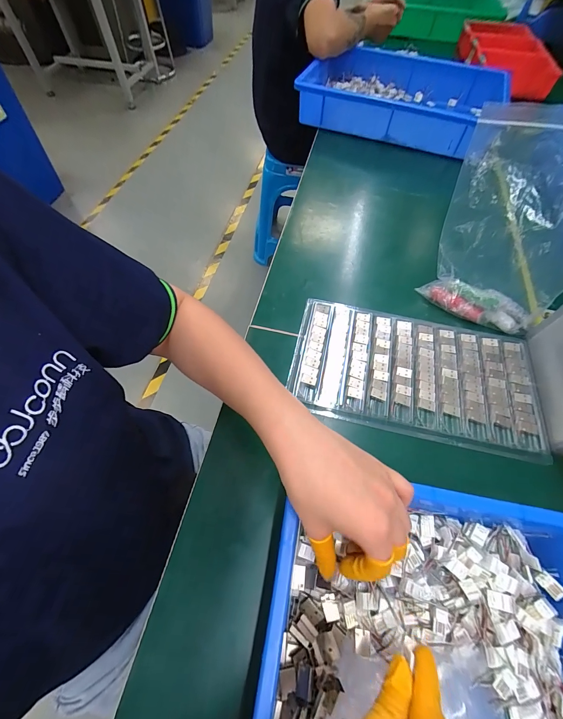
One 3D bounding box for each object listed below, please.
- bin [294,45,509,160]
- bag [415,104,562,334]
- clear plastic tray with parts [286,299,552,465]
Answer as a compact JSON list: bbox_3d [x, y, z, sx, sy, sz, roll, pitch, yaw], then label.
[{"bbox_3d":[0.272,-0.594,0.708,0.422,0.077,0.284,20,61,10],"label":"bin"},{"bbox_3d":[0.271,-0.144,0.357,0.175,0.213,0.066,26,62,13],"label":"bag"},{"bbox_3d":[0.162,0.015,0.387,0.291,0.013,0.162,11,60,5],"label":"clear plastic tray with parts"}]

